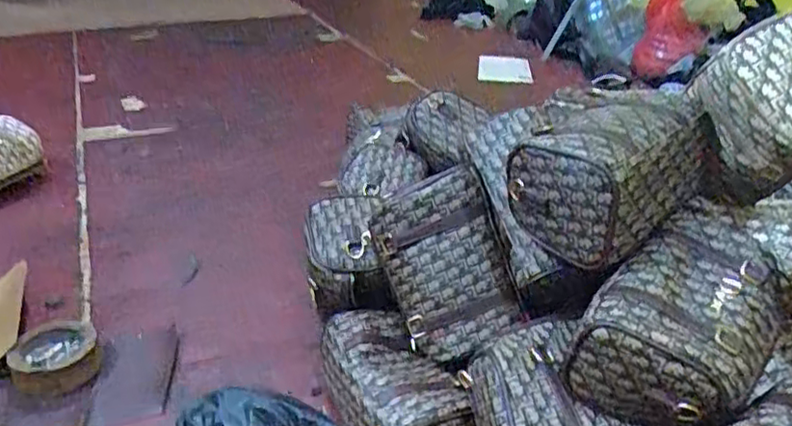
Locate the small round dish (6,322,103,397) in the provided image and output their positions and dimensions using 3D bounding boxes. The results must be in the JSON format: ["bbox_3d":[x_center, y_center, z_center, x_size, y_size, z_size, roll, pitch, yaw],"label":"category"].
[{"bbox_3d":[-0.456,0.192,0.876,0.107,0.038,0.130,-15,32,-28],"label":"small round dish"}]

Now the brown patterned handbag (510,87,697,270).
[{"bbox_3d":[0.225,-0.045,0.698,0.148,0.114,0.205,21,34,33],"label":"brown patterned handbag"}]

